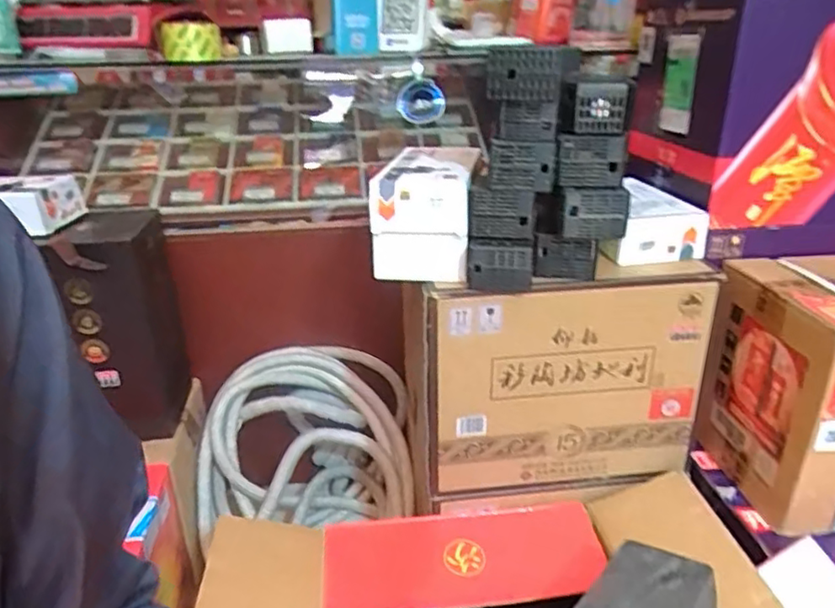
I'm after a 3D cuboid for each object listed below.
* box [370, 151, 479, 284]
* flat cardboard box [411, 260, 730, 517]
[{"bbox_3d":[0.013,-0.121,0.831,0.118,0.130,0.174,3,25,9],"label":"box"},{"bbox_3d":[0.189,0.126,0.847,0.402,0.330,0.061,-6,25,-10],"label":"flat cardboard box"}]

